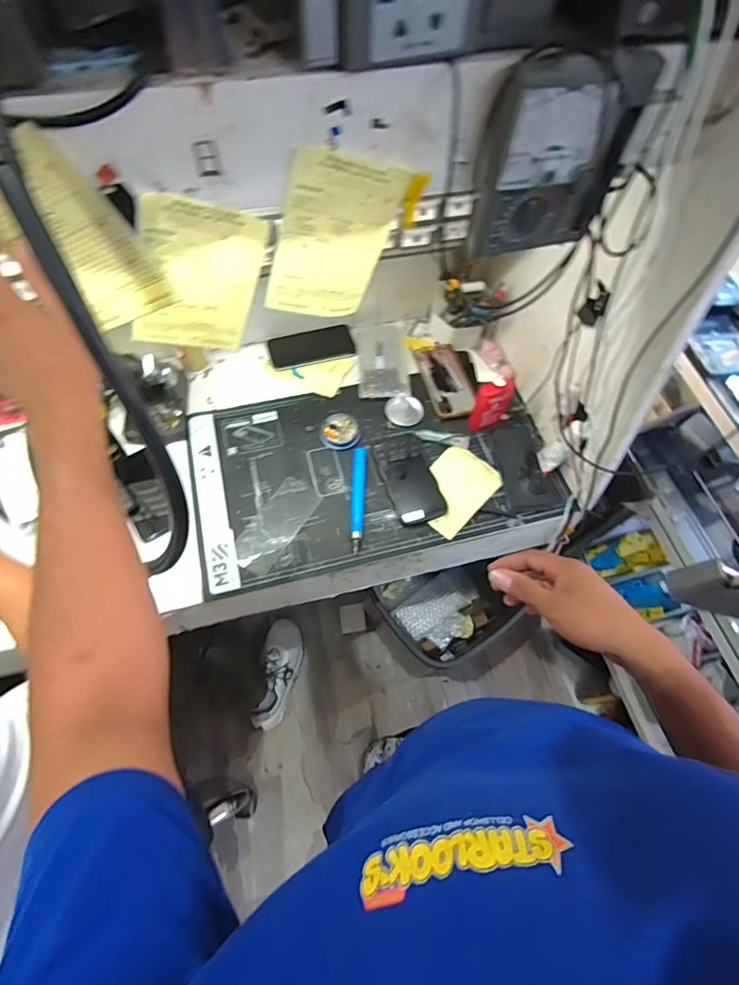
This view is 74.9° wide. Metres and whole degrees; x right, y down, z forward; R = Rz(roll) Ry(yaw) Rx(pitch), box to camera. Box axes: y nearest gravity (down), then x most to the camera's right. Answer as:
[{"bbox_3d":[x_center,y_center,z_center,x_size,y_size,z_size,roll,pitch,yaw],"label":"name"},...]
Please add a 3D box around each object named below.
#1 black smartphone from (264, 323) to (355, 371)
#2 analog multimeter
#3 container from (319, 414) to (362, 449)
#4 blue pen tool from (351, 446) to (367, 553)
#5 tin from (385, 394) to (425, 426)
[{"bbox_3d":[-0.111,-0.281,0.919,0.155,0.015,0.084,-10,63,-8],"label":"black smartphone"},{"bbox_3d":[0.156,-0.283,0.415,0.122,0.146,0.038,-13,64,-9],"label":"analog multimeter"},{"bbox_3d":[-0.052,-0.105,0.825,0.066,0.015,0.072,1,62,-2],"label":"container"},{"bbox_3d":[-0.017,0.008,0.768,0.022,0.020,0.179,2,62,-1],"label":"blue pen tool"},{"bbox_3d":[0.062,-0.146,0.852,0.065,0.018,0.054,-18,65,-11],"label":"tin"}]

